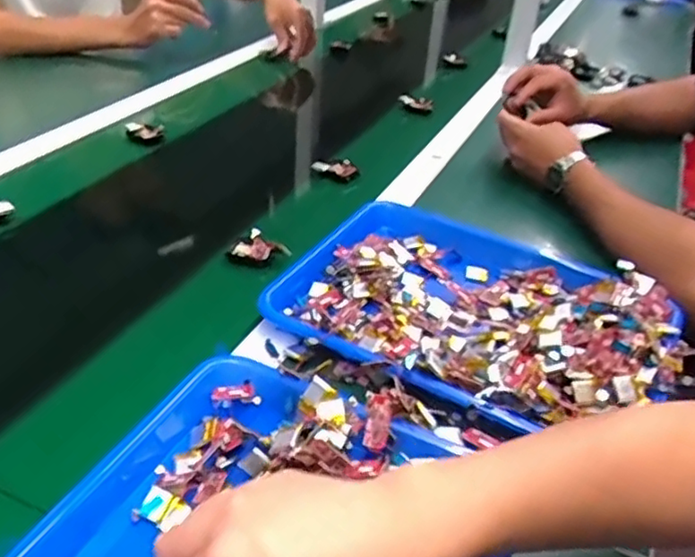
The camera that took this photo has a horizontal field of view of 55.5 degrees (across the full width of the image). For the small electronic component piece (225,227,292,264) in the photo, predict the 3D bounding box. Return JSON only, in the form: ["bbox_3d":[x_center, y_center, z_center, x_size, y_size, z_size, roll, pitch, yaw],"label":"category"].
[{"bbox_3d":[-0.092,-0.032,0.689,0.063,0.023,0.036,10,36,3],"label":"small electronic component piece"}]

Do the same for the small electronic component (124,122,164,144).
[{"bbox_3d":[-0.281,-0.201,0.914,0.049,0.023,0.019,2,36,-7],"label":"small electronic component"}]

